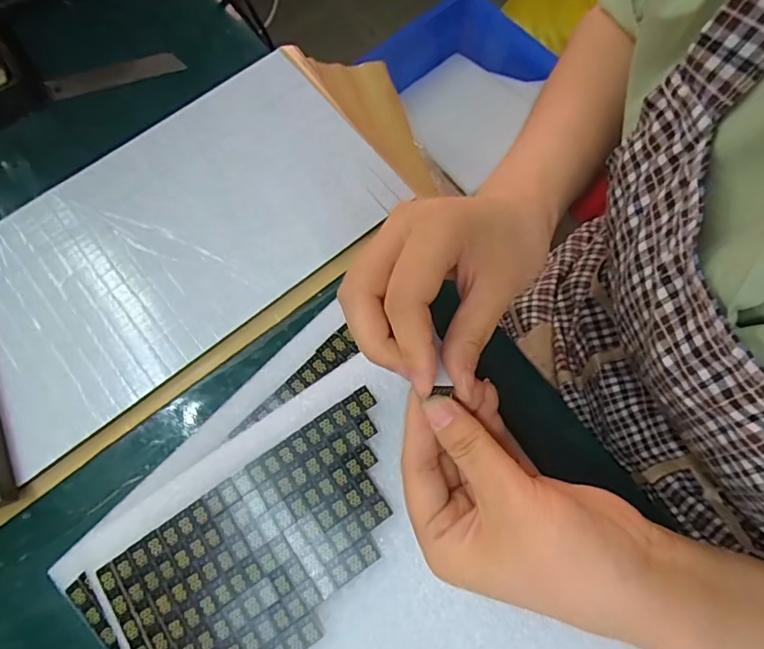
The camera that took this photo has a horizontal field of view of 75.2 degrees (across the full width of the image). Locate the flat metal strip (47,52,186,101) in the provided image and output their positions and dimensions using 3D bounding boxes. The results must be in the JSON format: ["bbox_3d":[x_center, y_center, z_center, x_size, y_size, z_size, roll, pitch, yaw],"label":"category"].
[{"bbox_3d":[-0.189,-0.178,0.351,0.092,0.004,0.018,-17,74,-5],"label":"flat metal strip"}]

